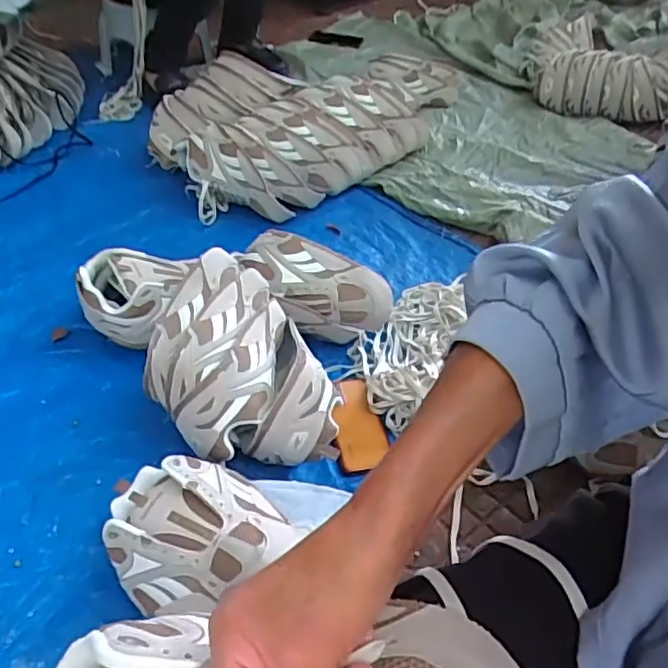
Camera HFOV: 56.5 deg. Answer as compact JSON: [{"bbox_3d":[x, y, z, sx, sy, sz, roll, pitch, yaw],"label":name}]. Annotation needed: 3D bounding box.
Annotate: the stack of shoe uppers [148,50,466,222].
[{"bbox_3d":[0.011,-0.483,1.431,0.820,0.231,0.387,-17,46,-19],"label":"stack of shoe uppers"}]

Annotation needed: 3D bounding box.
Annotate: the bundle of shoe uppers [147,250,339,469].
[{"bbox_3d":[-0.127,0.026,0.835,0.236,0.134,0.272,-3,43,-5],"label":"bundle of shoe uppers"}]

